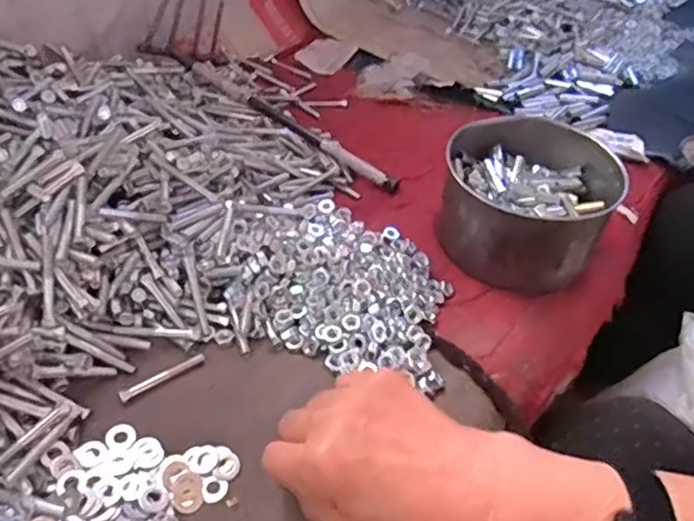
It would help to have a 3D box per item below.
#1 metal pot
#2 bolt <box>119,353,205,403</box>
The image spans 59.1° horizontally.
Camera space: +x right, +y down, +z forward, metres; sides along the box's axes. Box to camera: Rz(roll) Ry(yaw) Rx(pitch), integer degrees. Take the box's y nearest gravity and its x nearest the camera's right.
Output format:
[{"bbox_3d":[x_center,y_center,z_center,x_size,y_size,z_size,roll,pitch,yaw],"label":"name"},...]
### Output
[{"bbox_3d":[0.145,-0.047,0.508,0.131,0.075,0.137,3,42,-3],"label":"metal pot"},{"bbox_3d":[-0.119,0.074,0.398,0.058,0.009,0.006,-28,52,-31],"label":"bolt"}]

